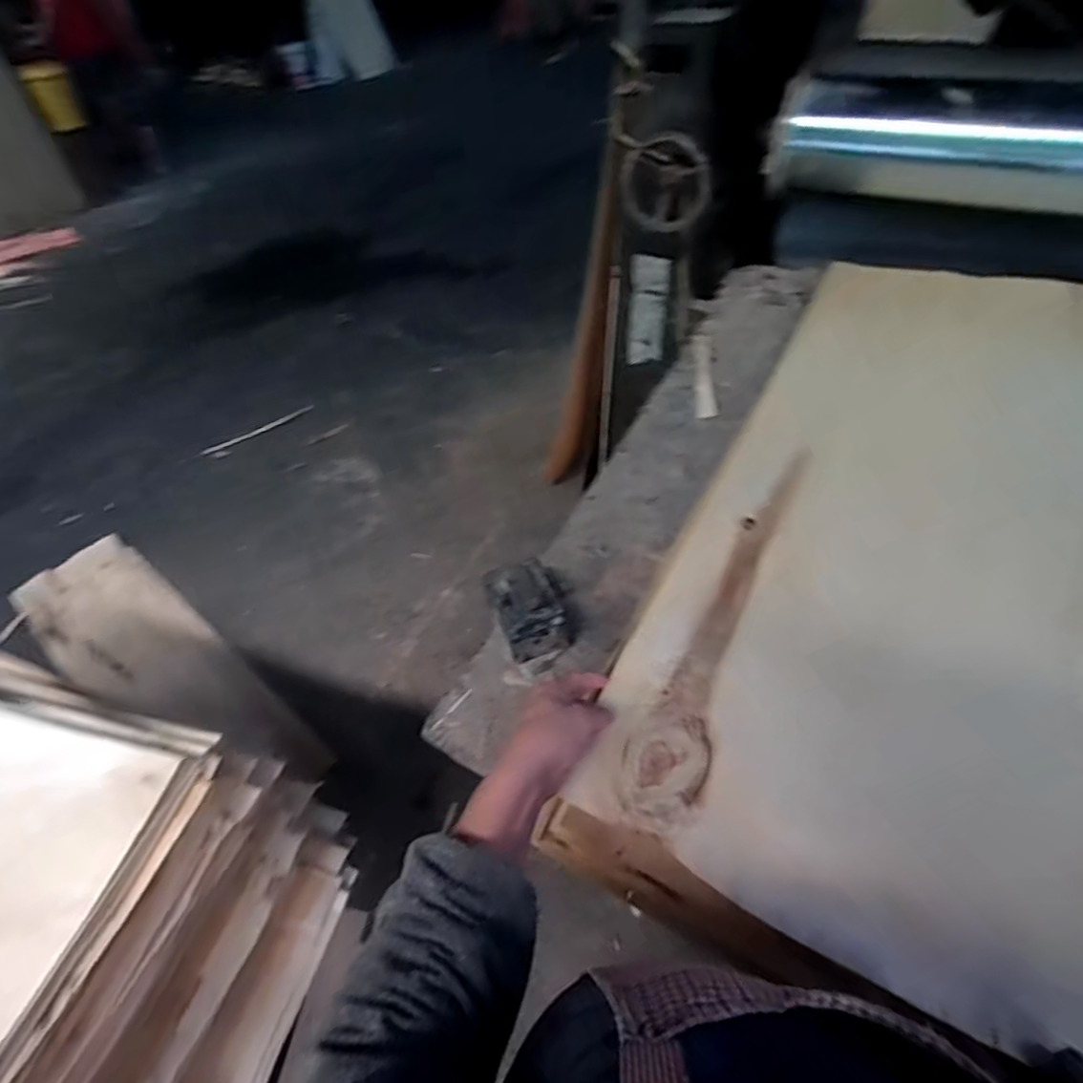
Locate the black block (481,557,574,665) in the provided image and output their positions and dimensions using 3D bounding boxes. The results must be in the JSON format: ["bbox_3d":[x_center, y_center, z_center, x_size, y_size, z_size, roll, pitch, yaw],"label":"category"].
[{"bbox_3d":[-0.014,0.082,0.733,0.082,0.067,0.113,-18,49,-11],"label":"black block"}]

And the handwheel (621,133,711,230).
[{"bbox_3d":[0.223,-0.654,1.103,0.170,0.151,0.030,18,52,20],"label":"handwheel"}]

